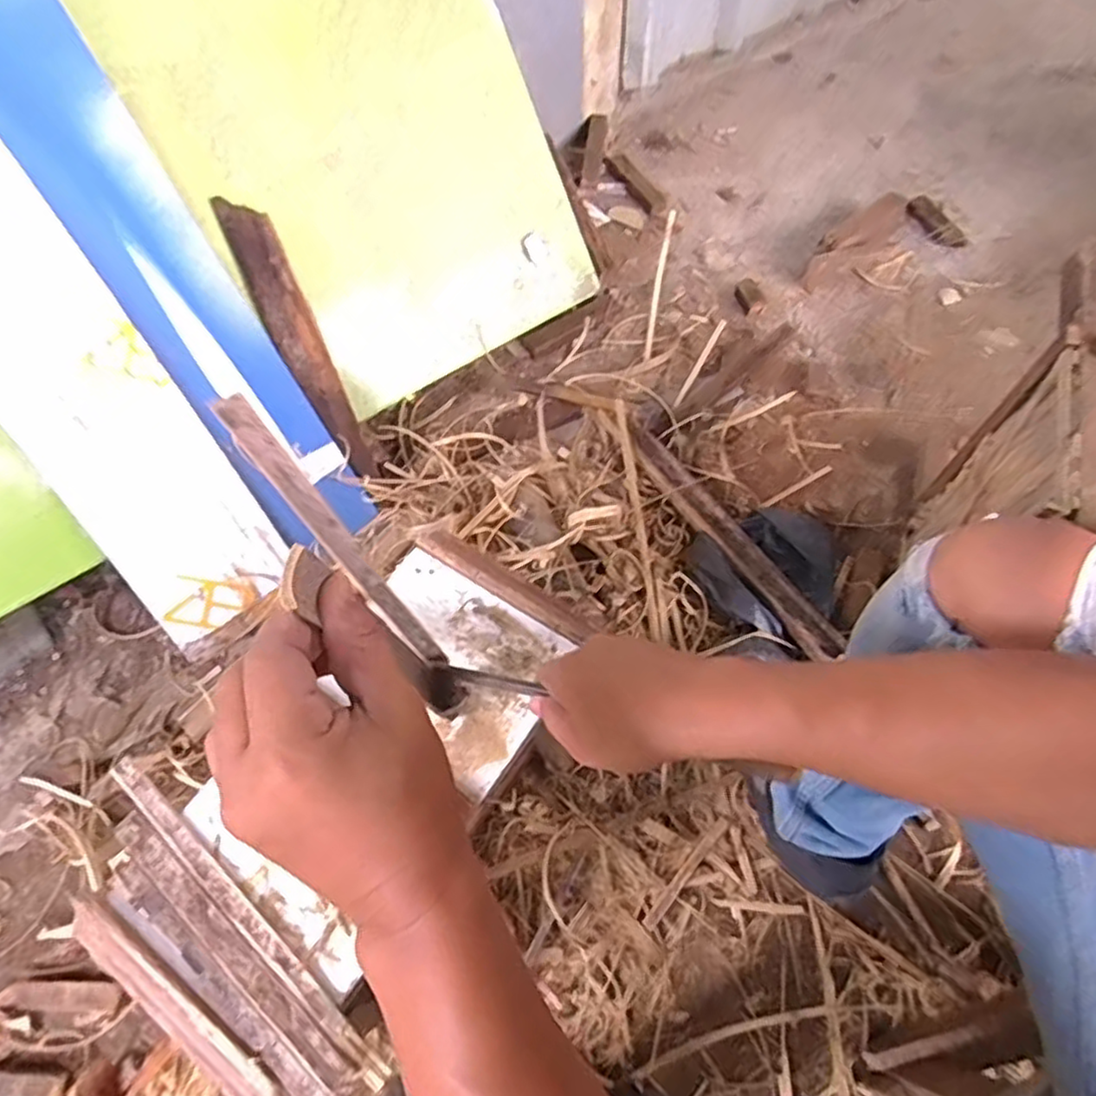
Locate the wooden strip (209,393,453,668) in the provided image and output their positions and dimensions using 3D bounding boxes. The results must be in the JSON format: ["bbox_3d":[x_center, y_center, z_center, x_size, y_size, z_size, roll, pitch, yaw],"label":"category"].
[{"bbox_3d":[-0.109,0.006,0.376,0.010,0.220,0.014,27,64,38],"label":"wooden strip"}]

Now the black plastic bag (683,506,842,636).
[{"bbox_3d":[0.269,0.024,0.850,0.183,0.053,0.174,25,64,14],"label":"black plastic bag"}]

